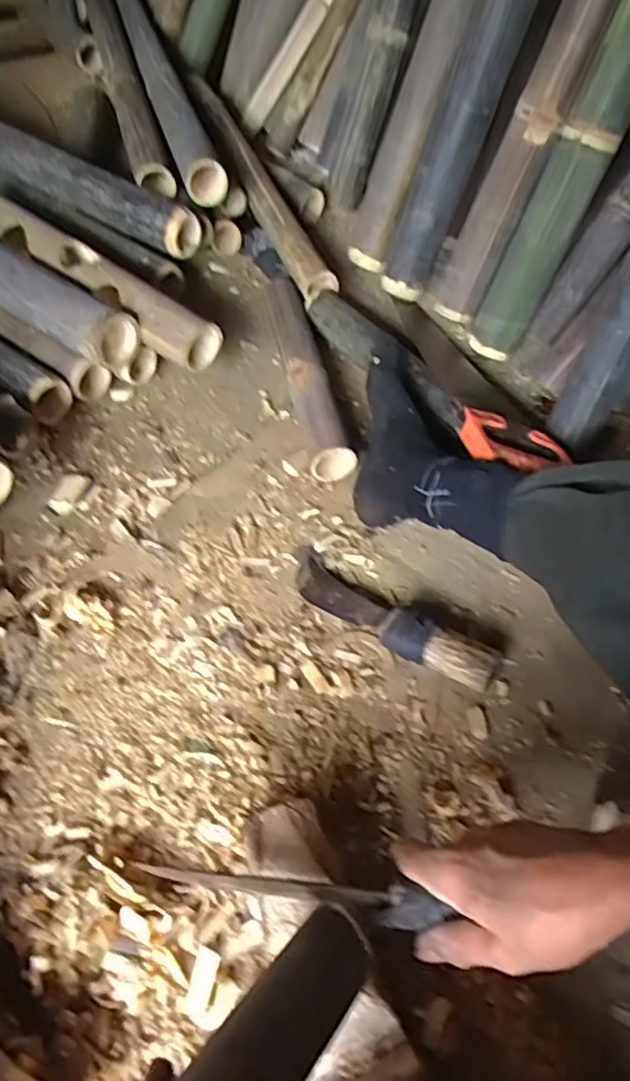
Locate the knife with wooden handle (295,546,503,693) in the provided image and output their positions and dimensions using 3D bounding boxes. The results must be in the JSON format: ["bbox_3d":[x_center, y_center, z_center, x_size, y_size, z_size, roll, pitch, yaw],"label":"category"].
[{"bbox_3d":[0.071,0.074,0.652,0.246,0.039,0.057,33,58,20],"label":"knife with wooden handle"}]

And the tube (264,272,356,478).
[{"bbox_3d":[-0.016,-0.235,0.865,0.059,0.062,0.377,-8,54,-9],"label":"tube"}]

